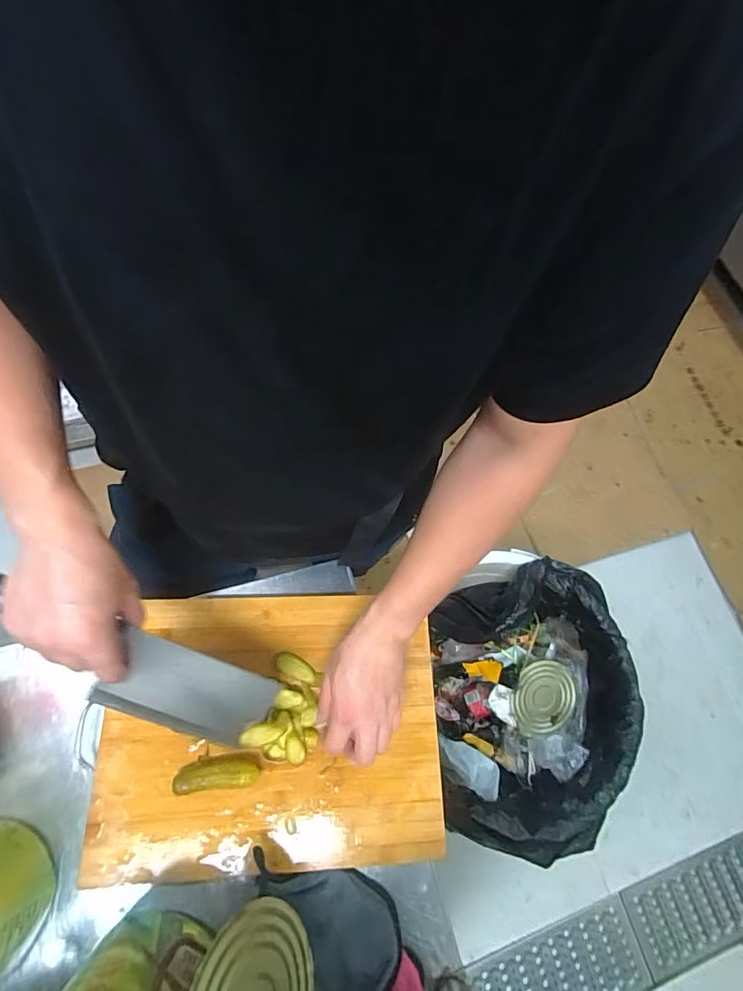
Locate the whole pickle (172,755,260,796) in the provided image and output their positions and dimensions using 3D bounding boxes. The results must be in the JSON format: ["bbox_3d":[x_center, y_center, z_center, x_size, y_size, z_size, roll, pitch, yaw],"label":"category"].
[{"bbox_3d":[-0.174,0.314,0.521,0.088,0.025,0.030,1,72,-13],"label":"whole pickle"}]

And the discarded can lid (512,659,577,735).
[{"bbox_3d":[0.339,0.397,0.914,0.133,0.010,0.132,0,89,-7],"label":"discarded can lid"}]

